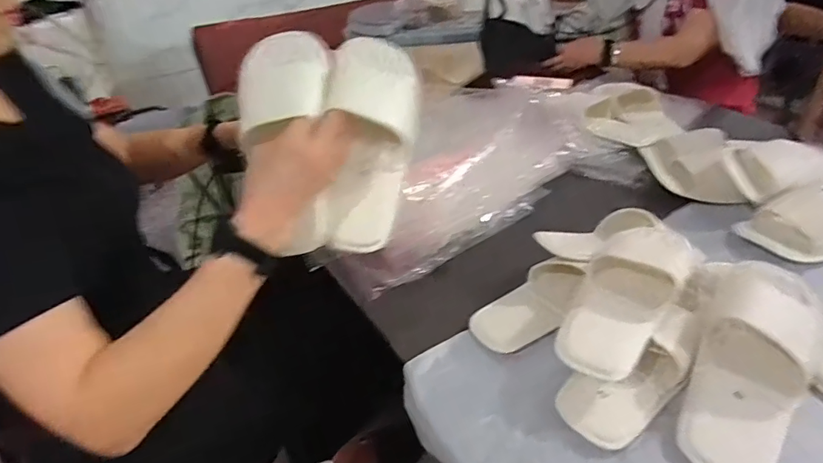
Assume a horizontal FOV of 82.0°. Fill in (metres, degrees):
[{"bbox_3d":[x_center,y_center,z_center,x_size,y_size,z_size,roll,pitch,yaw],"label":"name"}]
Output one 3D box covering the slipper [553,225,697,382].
[{"bbox_3d":[0.266,0.074,0.584,0.107,0.059,0.244,21,45,29],"label":"slipper"}]

